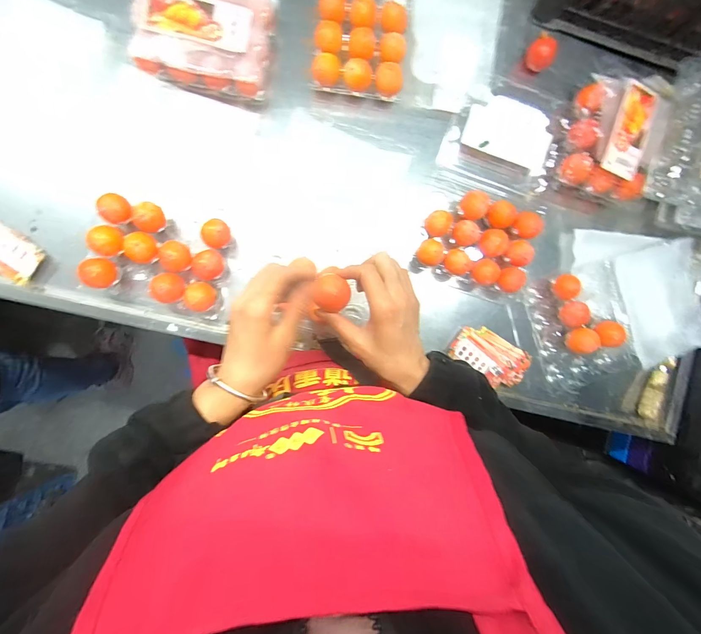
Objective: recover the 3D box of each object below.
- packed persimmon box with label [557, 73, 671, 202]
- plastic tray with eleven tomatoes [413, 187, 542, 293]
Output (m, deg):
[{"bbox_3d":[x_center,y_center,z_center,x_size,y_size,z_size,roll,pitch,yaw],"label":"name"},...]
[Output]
[{"bbox_3d":[0.409,-0.290,0.530,0.134,0.057,0.184,16,89,-7],"label":"packed persimmon box with label"},{"bbox_3d":[0.197,-0.120,0.525,0.171,0.044,0.132,14,90,-7],"label":"plastic tray with eleven tomatoes"}]

